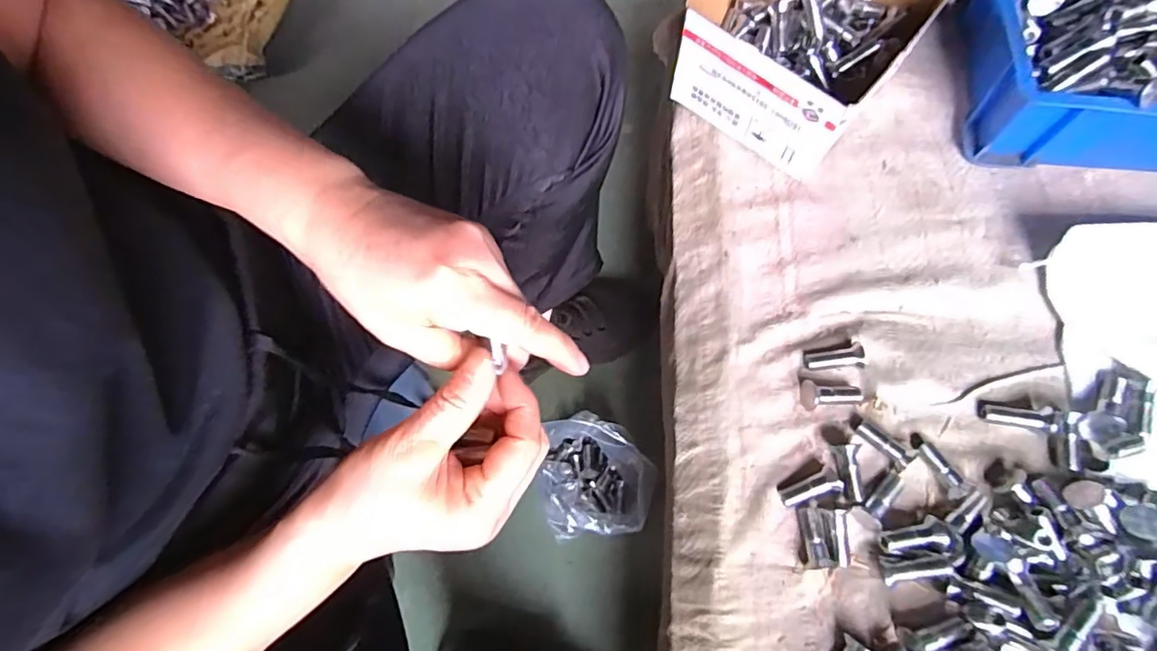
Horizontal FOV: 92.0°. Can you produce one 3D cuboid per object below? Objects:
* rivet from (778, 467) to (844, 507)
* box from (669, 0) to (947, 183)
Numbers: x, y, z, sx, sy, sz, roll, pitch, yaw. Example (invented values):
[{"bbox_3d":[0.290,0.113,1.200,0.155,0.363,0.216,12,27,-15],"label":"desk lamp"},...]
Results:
[{"bbox_3d":[0.141,0.099,0.341,0.035,0.011,0.015,-17,70,-3],"label":"rivet"},{"bbox_3d":[0.159,-0.211,0.415,0.138,0.087,0.152,37,75,14],"label":"box"}]

